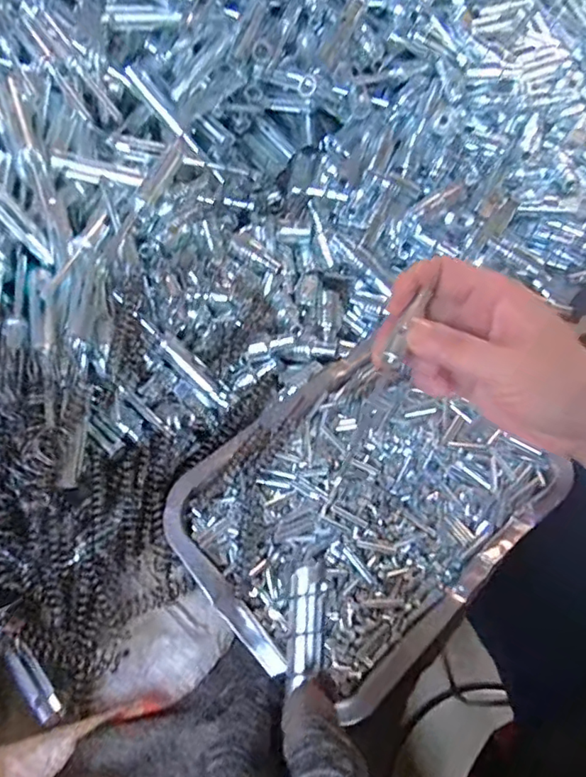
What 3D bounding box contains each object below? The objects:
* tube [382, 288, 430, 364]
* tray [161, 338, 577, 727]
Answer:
[{"bbox_3d":[0.062,-0.034,0.287,0.007,0.008,0.049,25,67,13],"label":"tube"},{"bbox_3d":[0.046,0.079,0.375,0.226,0.020,0.183,-39,67,-22],"label":"tray"}]

